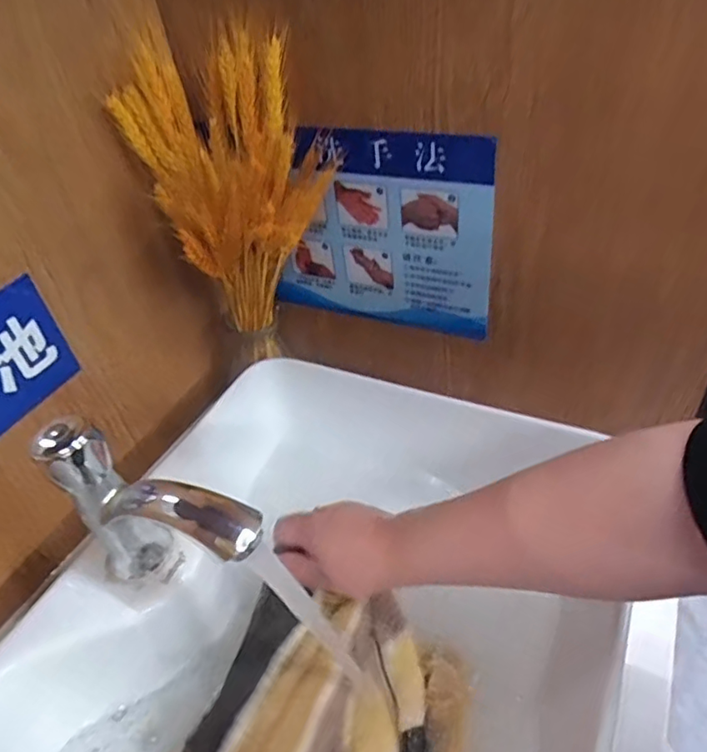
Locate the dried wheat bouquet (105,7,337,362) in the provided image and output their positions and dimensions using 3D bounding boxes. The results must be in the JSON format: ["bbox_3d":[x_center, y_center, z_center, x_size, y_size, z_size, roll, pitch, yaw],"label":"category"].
[{"bbox_3d":[-0.100,-0.138,0.509,0.167,0.272,0.123,9,43,19],"label":"dried wheat bouquet"}]

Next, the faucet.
[{"bbox_3d":[-0.115,0.095,0.351,0.136,0.129,0.032,13,44,22],"label":"faucet"}]

